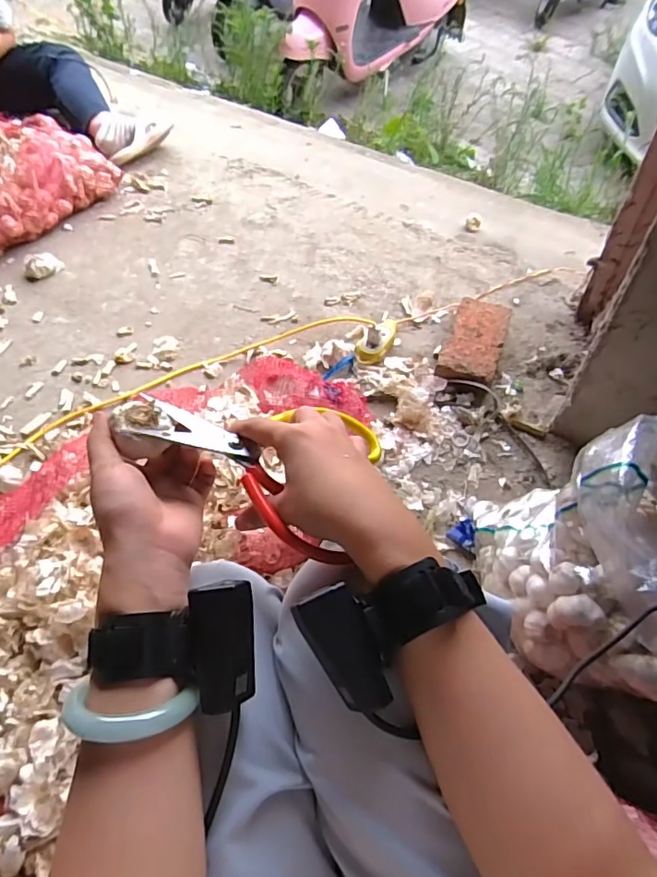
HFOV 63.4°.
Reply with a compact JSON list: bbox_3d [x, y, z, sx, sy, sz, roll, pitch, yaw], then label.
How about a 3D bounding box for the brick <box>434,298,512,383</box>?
[{"bbox_3d":[0.299,-0.193,1.084,0.109,0.052,0.212,17,55,14],"label":"brick"}]

